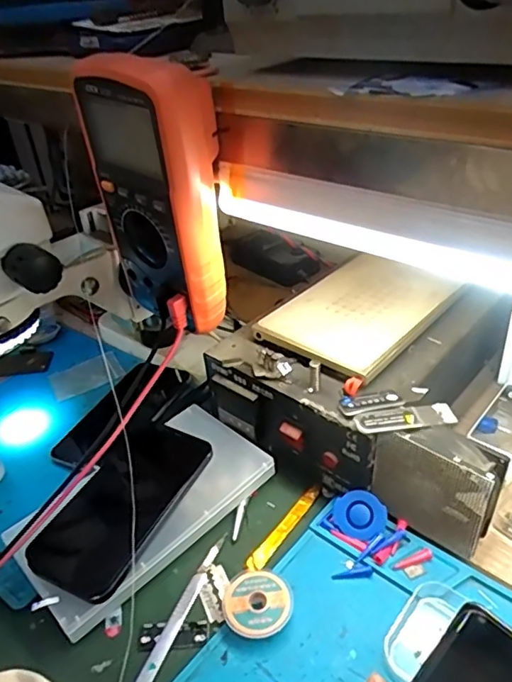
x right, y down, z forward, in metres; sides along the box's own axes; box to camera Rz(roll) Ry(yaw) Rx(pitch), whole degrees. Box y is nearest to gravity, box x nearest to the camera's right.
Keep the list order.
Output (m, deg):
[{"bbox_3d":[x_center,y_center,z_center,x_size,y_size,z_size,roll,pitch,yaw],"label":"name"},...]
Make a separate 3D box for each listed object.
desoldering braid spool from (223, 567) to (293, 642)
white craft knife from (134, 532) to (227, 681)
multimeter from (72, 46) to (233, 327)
[{"bbox_3d":[0.001,0.173,0.357,0.043,0.014,0.042,-4,35,3],"label":"desoldering braid spool"},{"bbox_3d":[-0.051,0.184,0.363,0.012,0.004,0.127,11,38,22],"label":"white craft knife"},{"bbox_3d":[-0.061,-0.093,0.362,0.057,0.170,0.091,-30,41,-30],"label":"multimeter"}]

